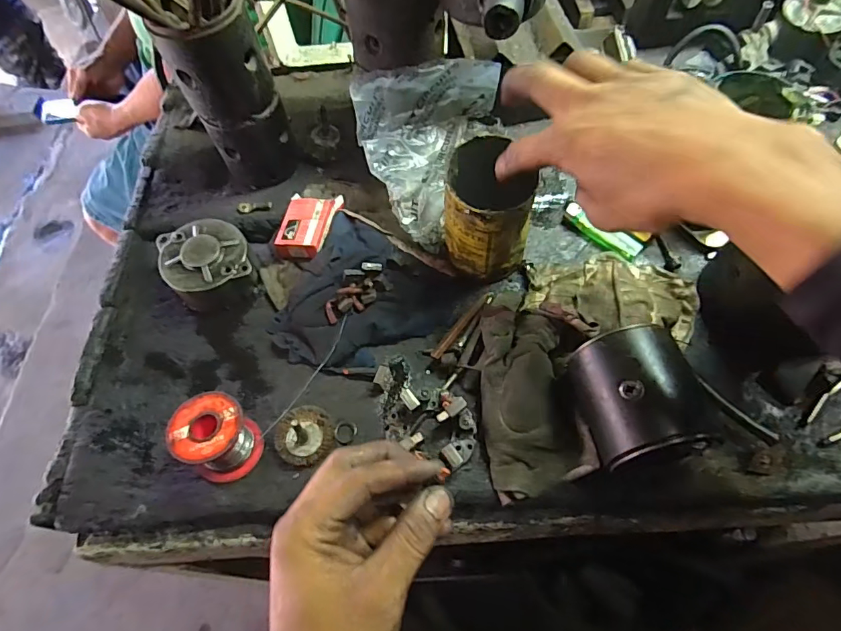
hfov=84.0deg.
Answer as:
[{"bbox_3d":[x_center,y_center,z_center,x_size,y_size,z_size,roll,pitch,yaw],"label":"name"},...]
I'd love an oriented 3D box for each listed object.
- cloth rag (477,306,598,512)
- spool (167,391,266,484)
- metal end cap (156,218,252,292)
[{"bbox_3d":[0.088,0.062,0.365,0.076,0.034,0.147,1,61,4],"label":"cloth rag"},{"bbox_3d":[-0.156,0.095,0.360,0.050,0.055,0.054,22,64,15],"label":"spool"},{"bbox_3d":[-0.199,-0.057,0.425,0.073,0.013,0.074,-27,63,-11],"label":"metal end cap"}]

